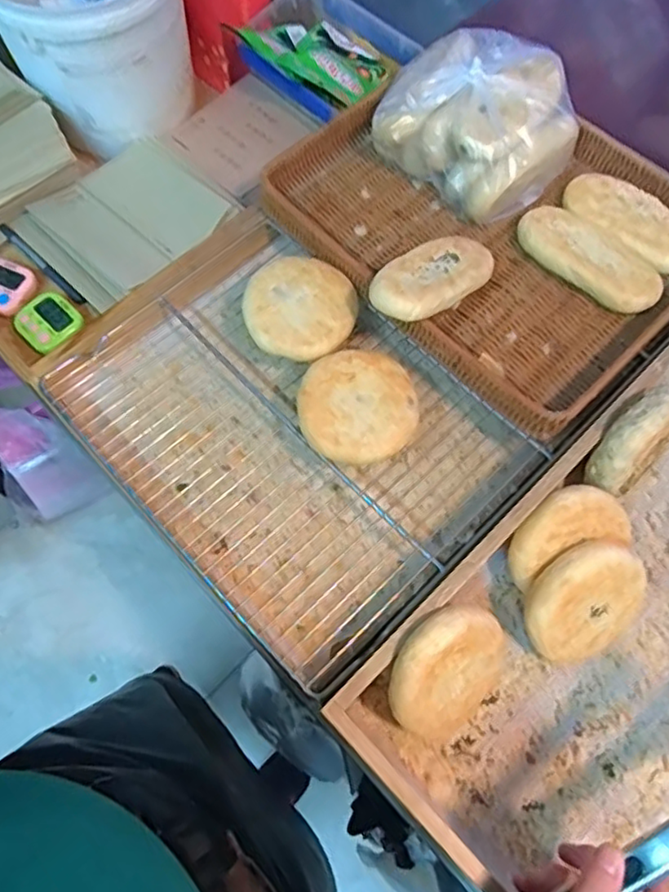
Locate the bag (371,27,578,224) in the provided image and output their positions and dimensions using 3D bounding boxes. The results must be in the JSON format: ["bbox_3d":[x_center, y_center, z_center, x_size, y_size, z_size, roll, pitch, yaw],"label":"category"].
[{"bbox_3d":[0.145,-0.341,0.652,0.196,0.093,0.152,33,71,13],"label":"bag"}]

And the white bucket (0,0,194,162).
[{"bbox_3d":[-0.273,-0.482,0.713,0.214,0.169,0.206,0,68,0],"label":"white bucket"}]

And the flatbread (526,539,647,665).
[{"bbox_3d":[0.209,0.131,0.522,0.106,0.026,0.101,-7,114,-17],"label":"flatbread"}]

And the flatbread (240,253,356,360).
[{"bbox_3d":[-0.033,-0.137,0.611,0.106,0.016,0.107,-1,68,1],"label":"flatbread"}]

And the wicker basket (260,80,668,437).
[{"bbox_3d":[0.161,-0.234,0.648,0.318,0.063,0.410,-43,74,-16],"label":"wicker basket"}]

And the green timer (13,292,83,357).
[{"bbox_3d":[-0.304,-0.132,0.668,0.063,0.011,0.060,42,74,15],"label":"green timer"}]

